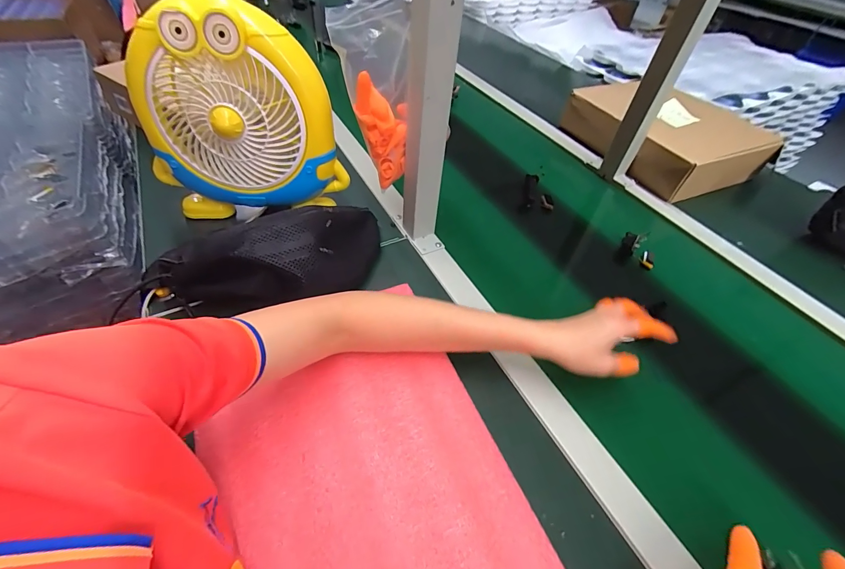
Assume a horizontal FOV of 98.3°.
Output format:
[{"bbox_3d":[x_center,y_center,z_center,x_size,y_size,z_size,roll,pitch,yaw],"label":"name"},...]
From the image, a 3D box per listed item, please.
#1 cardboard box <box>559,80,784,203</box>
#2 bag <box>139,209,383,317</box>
[{"bbox_3d":[0.494,-0.316,0.758,0.258,0.091,0.308,-17,54,-19],"label":"cardboard box"},{"bbox_3d":[-0.184,-0.038,0.454,0.284,0.070,0.126,-16,53,-18],"label":"bag"}]

